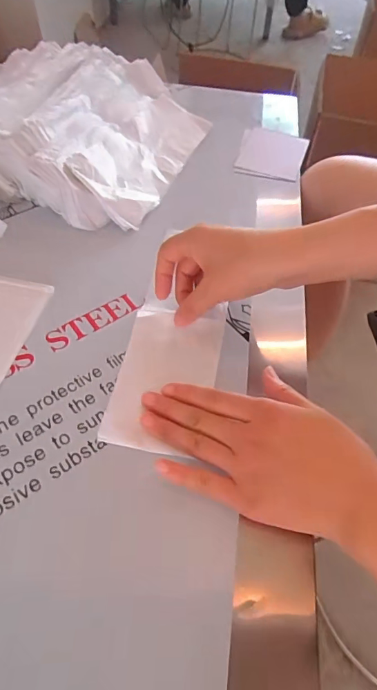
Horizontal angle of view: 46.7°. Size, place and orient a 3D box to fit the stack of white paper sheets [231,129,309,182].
[{"bbox_3d":[0.110,-0.252,0.579,0.085,0.010,0.110,14,53,8],"label":"stack of white paper sheets"}]

